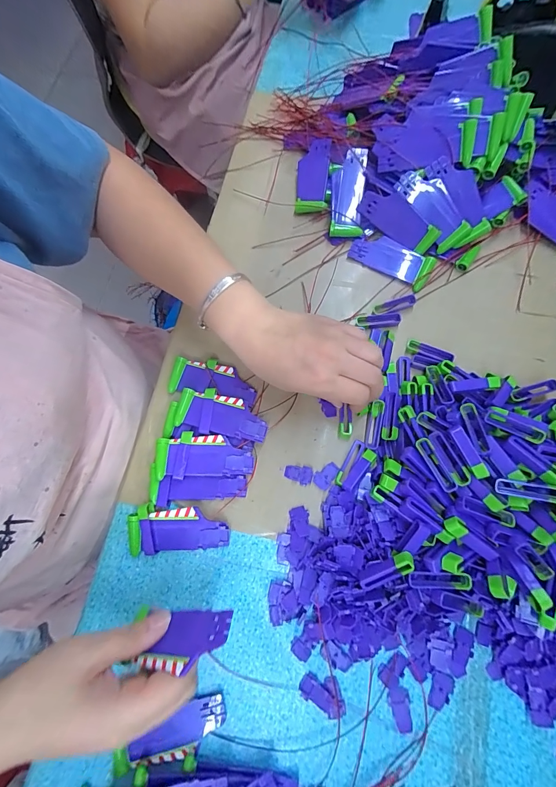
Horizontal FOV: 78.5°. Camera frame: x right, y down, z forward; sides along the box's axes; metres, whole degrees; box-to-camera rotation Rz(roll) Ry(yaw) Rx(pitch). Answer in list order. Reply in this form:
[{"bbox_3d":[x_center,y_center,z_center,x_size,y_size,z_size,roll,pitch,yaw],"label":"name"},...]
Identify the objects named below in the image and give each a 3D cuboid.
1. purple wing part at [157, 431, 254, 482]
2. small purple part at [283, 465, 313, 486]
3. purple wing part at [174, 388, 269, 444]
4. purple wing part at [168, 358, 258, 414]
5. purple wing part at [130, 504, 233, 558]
[{"bbox_3d":[-0.069,0.059,0.326,0.087,0.022,0.040,-4,74,1],"label":"purple wing part"},{"bbox_3d":[0.020,0.077,0.327,0.026,0.005,0.017,19,75,7],"label":"small purple part"},{"bbox_3d":[-0.054,0.022,0.337,0.090,0.013,0.041,14,75,6],"label":"purple wing part"},{"bbox_3d":[-0.066,-0.013,0.349,0.090,0.010,0.039,13,75,5],"label":"purple wing part"},{"bbox_3d":[-0.091,0.122,0.313,0.088,0.017,0.042,-5,74,0],"label":"purple wing part"}]

